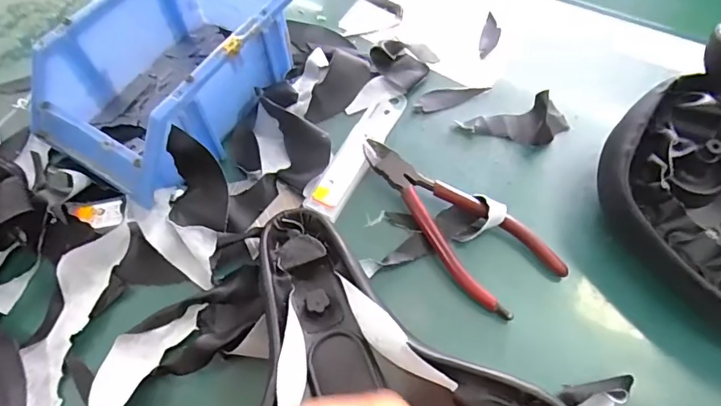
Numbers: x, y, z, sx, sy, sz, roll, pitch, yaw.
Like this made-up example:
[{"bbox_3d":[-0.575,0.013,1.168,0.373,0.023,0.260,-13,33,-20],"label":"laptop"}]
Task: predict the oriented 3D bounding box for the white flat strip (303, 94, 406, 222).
[{"bbox_3d":[0.000,-0.041,0.358,0.026,0.009,0.124,30,61,2],"label":"white flat strip"}]

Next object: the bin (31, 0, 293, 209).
[{"bbox_3d":[-0.141,-0.098,0.356,0.120,0.071,0.178,30,66,17],"label":"bin"}]

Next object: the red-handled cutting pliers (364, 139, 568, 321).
[{"bbox_3d":[0.067,0.003,0.332,0.065,0.018,0.152,-30,65,-14],"label":"red-handled cutting pliers"}]

